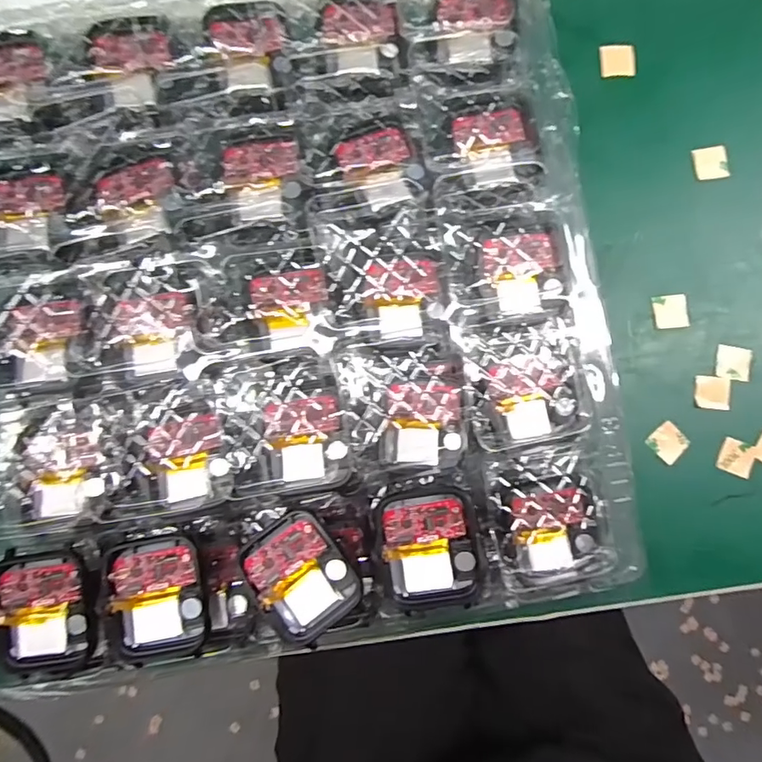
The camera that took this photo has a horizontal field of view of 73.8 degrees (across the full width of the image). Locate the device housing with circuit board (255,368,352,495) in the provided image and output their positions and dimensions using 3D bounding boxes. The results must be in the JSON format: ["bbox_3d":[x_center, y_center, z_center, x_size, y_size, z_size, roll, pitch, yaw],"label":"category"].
[{"bbox_3d":[-0.032,0.020,0.201,0.034,0.008,0.047,-6,86,-1],"label":"device housing with circuit board"}]

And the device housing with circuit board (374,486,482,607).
[{"bbox_3d":[0.018,0.064,0.196,0.036,0.013,0.043,-8,86,-1],"label":"device housing with circuit board"}]

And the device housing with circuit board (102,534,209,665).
[{"bbox_3d":[-0.084,0.082,0.193,0.037,0.014,0.044,-7,86,-1],"label":"device housing with circuit board"}]

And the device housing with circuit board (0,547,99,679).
[{"bbox_3d":[-0.127,0.089,0.192,0.040,0.010,0.048,-2,86,-1],"label":"device housing with circuit board"}]

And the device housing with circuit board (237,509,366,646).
[{"bbox_3d":[-0.030,0.073,0.191,0.034,0.007,0.043,-34,87,-3],"label":"device housing with circuit board"}]

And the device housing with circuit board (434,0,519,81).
[{"bbox_3d":[0.042,-0.151,0.219,0.035,0.008,0.040,-5,86,-1],"label":"device housing with circuit board"}]

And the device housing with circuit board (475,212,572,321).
[{"bbox_3d":[0.060,-0.048,0.211,0.037,0.014,0.044,-6,86,-1],"label":"device housing with circuit board"}]

